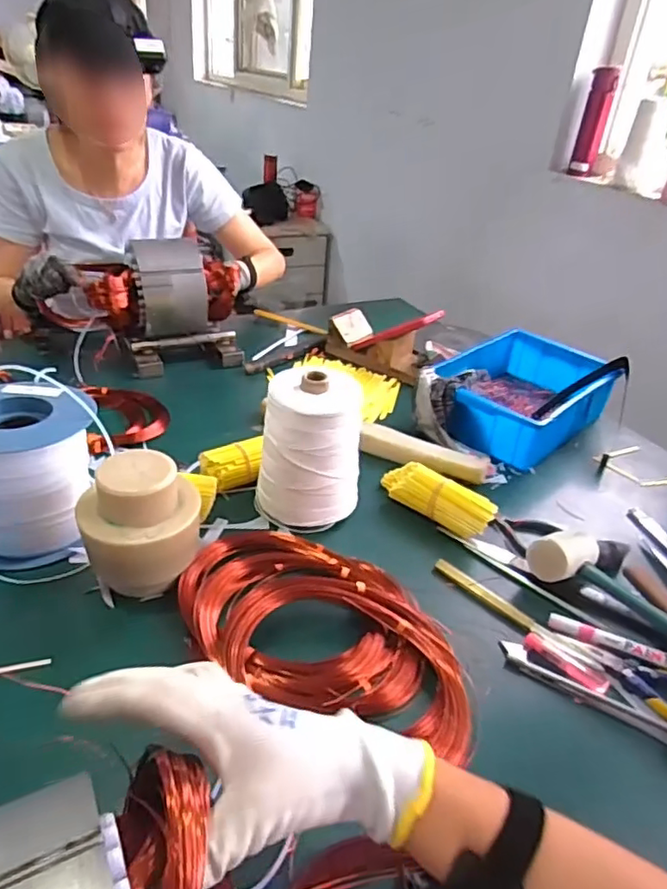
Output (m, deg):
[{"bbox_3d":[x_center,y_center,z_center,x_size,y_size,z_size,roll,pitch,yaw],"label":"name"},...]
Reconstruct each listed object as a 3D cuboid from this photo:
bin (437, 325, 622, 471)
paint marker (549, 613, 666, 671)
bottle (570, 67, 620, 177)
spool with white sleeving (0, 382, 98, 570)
[{"bbox_3d":[0.290,-0.071,0.941,0.197,0.101,0.300,30,39,32],"label":"bin"},{"bbox_3d":[0.279,0.195,0.573,0.141,0.019,0.018,18,34,17],"label":"paint marker"},{"bbox_3d":[0.620,-0.757,1.435,0.061,0.237,0.056,17,34,17],"label":"bottle"},{"bbox_3d":[-0.325,0.026,0.629,0.146,0.143,0.141,-14,38,-29],"label":"spool with white sleeving"}]

